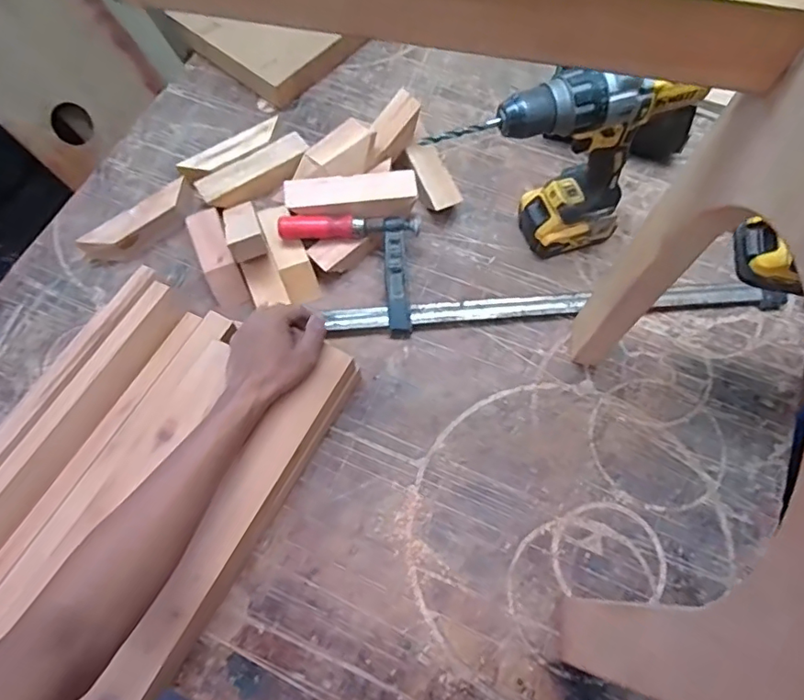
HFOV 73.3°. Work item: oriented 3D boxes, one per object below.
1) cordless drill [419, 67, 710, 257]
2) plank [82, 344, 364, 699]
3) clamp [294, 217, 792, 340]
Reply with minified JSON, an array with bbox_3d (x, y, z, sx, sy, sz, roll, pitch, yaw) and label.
[{"bbox_3d":[0.183,-0.201,0.616,0.226,0.251,0.071,-11,67,-4],"label":"cordless drill"},{"bbox_3d":[-0.164,0.173,0.556,0.043,0.074,0.391,26,70,11],"label":"plank"},{"bbox_3d":[0.158,-0.106,0.677,0.599,0.069,0.142,-4,67,-1],"label":"clamp"}]

